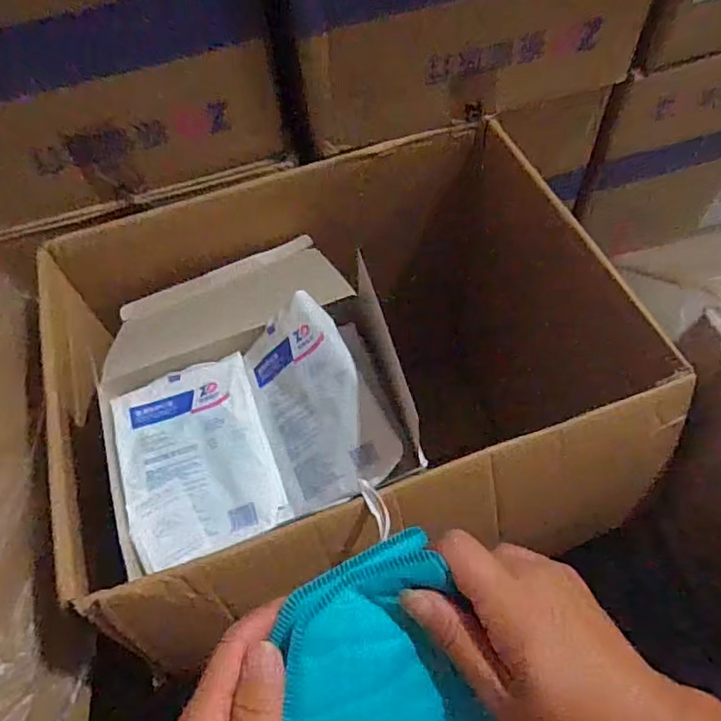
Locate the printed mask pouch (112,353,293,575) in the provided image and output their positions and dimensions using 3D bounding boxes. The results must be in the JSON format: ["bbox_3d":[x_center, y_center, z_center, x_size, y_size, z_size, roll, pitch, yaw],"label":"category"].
[{"bbox_3d":[-0.150,0.086,0.514,0.131,0.024,0.168,-18,58,-6],"label":"printed mask pouch"}]

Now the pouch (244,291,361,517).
[{"bbox_3d":[-0.049,0.041,0.519,0.117,0.011,0.180,-38,67,23],"label":"pouch"}]

